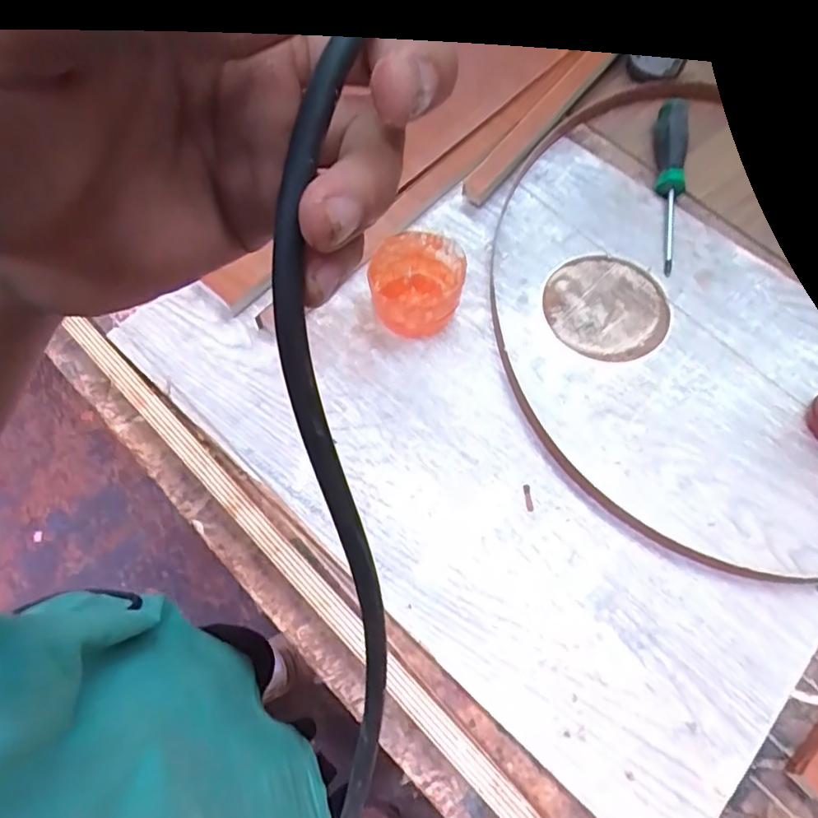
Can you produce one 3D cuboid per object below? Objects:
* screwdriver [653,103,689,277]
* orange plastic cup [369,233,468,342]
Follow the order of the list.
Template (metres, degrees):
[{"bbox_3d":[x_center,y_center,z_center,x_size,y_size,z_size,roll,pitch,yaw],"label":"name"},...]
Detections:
[{"bbox_3d":[0.263,-0.226,0.607,0.029,0.034,0.198,5,67,3],"label":"screwdriver"},{"bbox_3d":[0.007,-0.109,0.545,0.082,0.060,0.074,-2,67,0],"label":"orange plastic cup"}]

